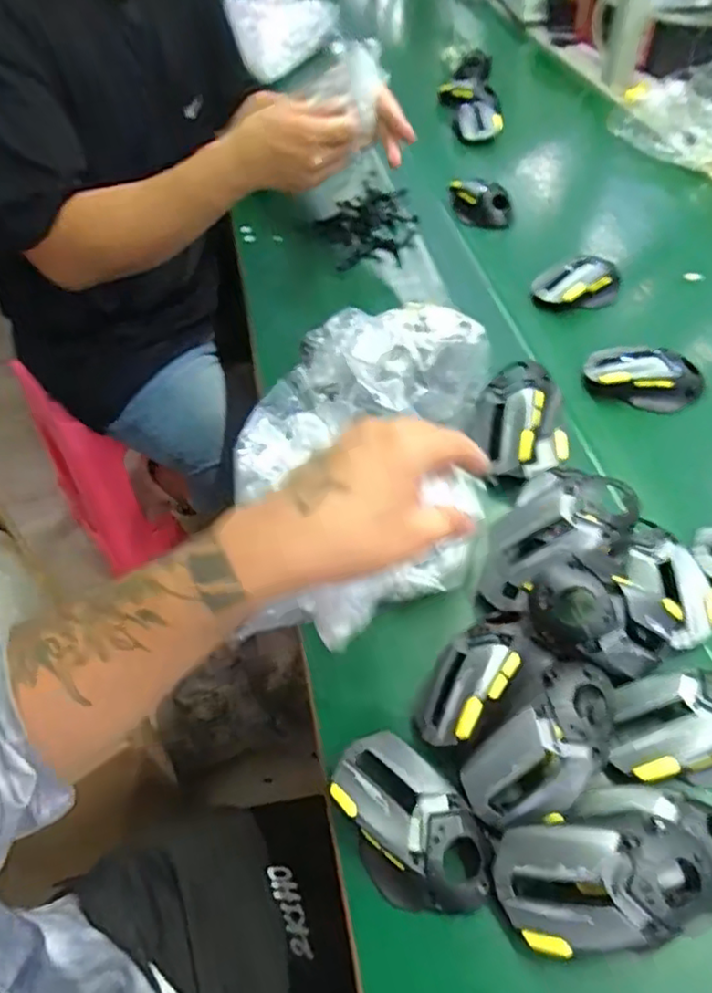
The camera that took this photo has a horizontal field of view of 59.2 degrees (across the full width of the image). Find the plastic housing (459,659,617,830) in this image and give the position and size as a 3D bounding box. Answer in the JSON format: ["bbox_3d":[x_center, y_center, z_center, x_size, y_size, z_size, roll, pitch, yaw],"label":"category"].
[{"bbox_3d":[0.125,0.164,0.408,0.121,0.043,0.064,-45,60,-7],"label":"plastic housing"}]

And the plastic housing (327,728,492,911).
[{"bbox_3d":[0.036,0.218,0.418,0.072,0.053,0.125,-35,57,-21],"label":"plastic housing"}]

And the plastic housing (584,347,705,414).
[{"bbox_3d":[0.297,-0.122,0.649,0.117,0.040,0.062,17,55,17],"label":"plastic housing"}]

